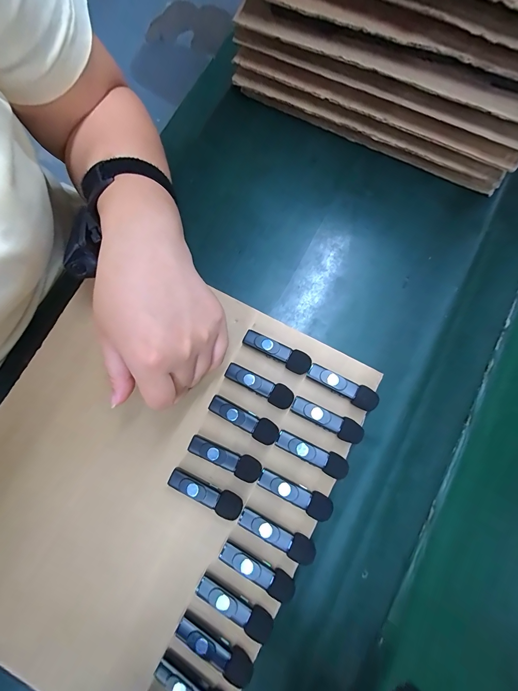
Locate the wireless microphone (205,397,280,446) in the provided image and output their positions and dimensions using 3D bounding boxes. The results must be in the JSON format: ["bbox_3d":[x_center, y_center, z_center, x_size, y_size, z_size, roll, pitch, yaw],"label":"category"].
[{"bbox_3d":[-0.013,0.065,0.269,0.064,0.013,0.019,30,80,6],"label":"wireless microphone"}]

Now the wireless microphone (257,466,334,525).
[{"bbox_3d":[0.030,0.123,0.257,0.063,0.016,0.019,28,80,5],"label":"wireless microphone"}]

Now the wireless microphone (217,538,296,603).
[{"bbox_3d":[-0.001,0.180,0.245,0.063,0.011,0.018,30,80,6],"label":"wireless microphone"}]

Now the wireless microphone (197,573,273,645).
[{"bbox_3d":[-0.019,0.205,0.240,0.064,0.017,0.017,28,80,6],"label":"wireless microphone"}]

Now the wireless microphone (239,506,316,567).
[{"bbox_3d":[0.014,0.155,0.251,0.063,0.017,0.018,25,80,5],"label":"wireless microphone"}]

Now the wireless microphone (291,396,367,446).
[{"bbox_3d":[0.059,0.065,0.269,0.063,0.016,0.018,26,80,5],"label":"wireless microphone"}]

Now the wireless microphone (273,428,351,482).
[{"bbox_3d":[0.045,0.092,0.263,0.062,0.016,0.018,28,80,5],"label":"wireless microphone"}]

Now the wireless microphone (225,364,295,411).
[{"bbox_3d":[0.001,0.036,0.276,0.064,0.017,0.019,29,80,6],"label":"wireless microphone"}]

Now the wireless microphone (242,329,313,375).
[{"bbox_3d":[0.016,0.006,0.280,0.064,0.015,0.018,29,80,6],"label":"wireless microphone"}]

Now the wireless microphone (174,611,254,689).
[{"bbox_3d":[-0.034,0.233,0.236,0.063,0.017,0.018,31,80,6],"label":"wireless microphone"}]

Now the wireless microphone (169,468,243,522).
[{"bbox_3d":[-0.045,0.124,0.259,0.064,0.015,0.019,28,80,5],"label":"wireless microphone"}]

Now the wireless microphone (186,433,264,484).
[{"bbox_3d":[-0.029,0.096,0.263,0.064,0.012,0.019,26,80,5],"label":"wireless microphone"}]

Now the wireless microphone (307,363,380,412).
[{"bbox_3d":[0.074,0.037,0.273,0.063,0.016,0.018,30,80,6],"label":"wireless microphone"}]

